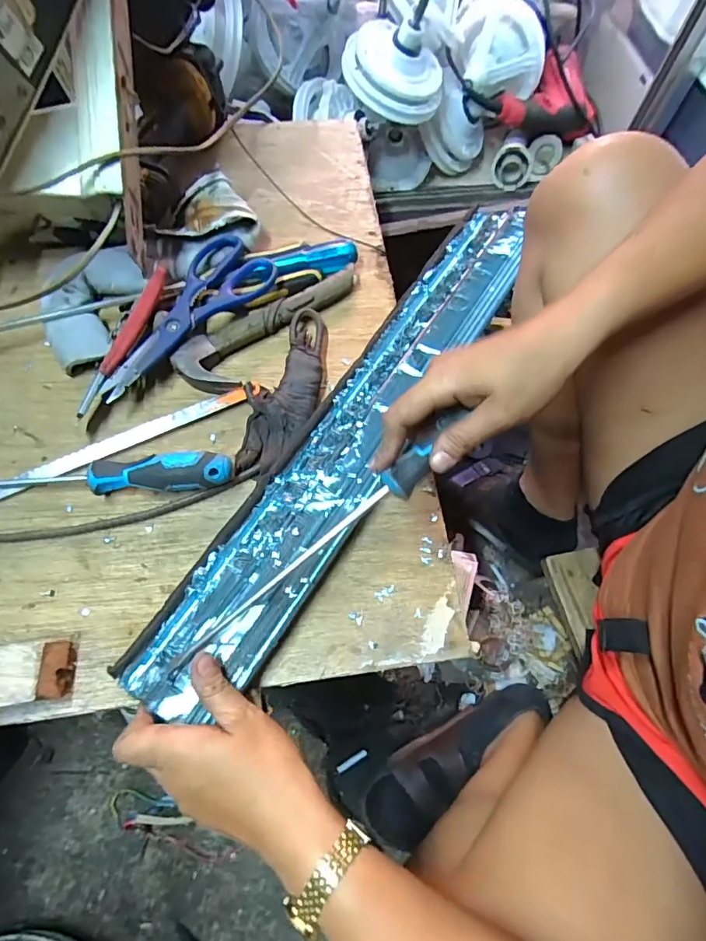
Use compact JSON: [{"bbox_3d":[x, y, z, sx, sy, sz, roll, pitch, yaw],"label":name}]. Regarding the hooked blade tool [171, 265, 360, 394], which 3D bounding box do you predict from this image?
[{"bbox_3d":[-0.084,-0.148,0.468,0.072,0.024,0.195,37,70,13],"label":"hooked blade tool"}]

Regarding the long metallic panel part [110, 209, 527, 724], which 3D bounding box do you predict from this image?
[{"bbox_3d":[0.020,-0.045,0.431,0.093,0.031,0.549,31,69,10],"label":"long metallic panel part"}]

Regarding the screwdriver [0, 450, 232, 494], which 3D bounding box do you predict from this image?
[{"bbox_3d":[-0.251,0.004,0.391,0.299,0.030,0.032,-1,67,-3],"label":"screwdriver"}]

